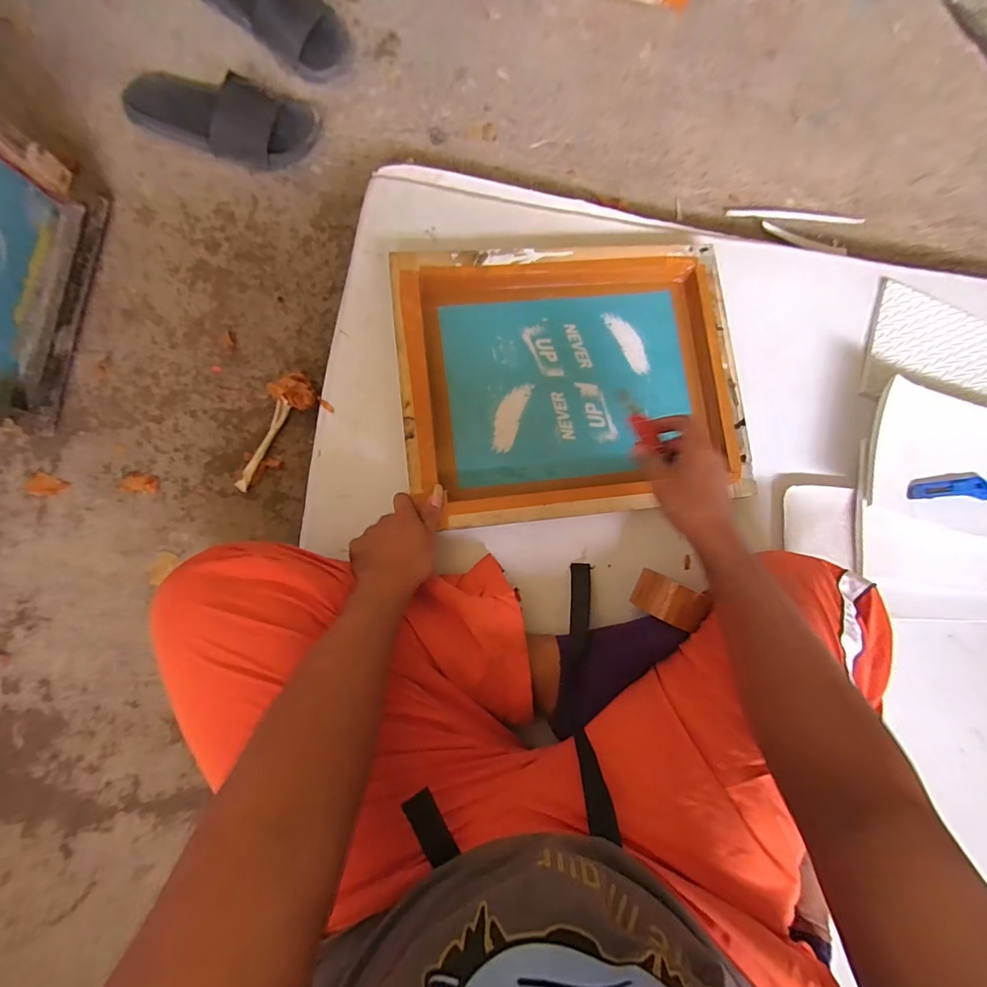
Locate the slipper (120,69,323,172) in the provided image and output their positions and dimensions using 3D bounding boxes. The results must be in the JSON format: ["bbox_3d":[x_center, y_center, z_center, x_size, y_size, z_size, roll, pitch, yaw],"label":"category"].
[{"bbox_3d":[-0.414,-0.573,0.696,0.270,0.065,0.102,8,82,-5],"label":"slipper"}]

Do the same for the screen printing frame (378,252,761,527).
[{"bbox_3d":[0.106,-0.154,0.629,0.453,0.050,0.362,-5,84,-7],"label":"screen printing frame"}]

